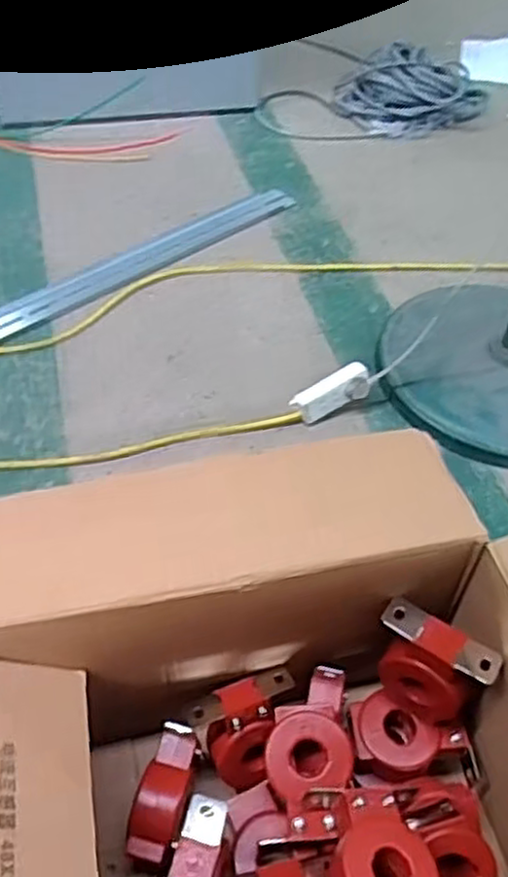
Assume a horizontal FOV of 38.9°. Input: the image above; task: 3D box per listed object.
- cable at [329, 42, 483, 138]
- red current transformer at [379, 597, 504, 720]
[{"bbox_3d":[0.372,-0.863,1.765,0.343,0.097,0.277,-20,55,-20],"label":"cable"},{"bbox_3d":[0.162,0.211,0.676,0.104,0.096,0.050,31,54,22],"label":"red current transformer"}]

